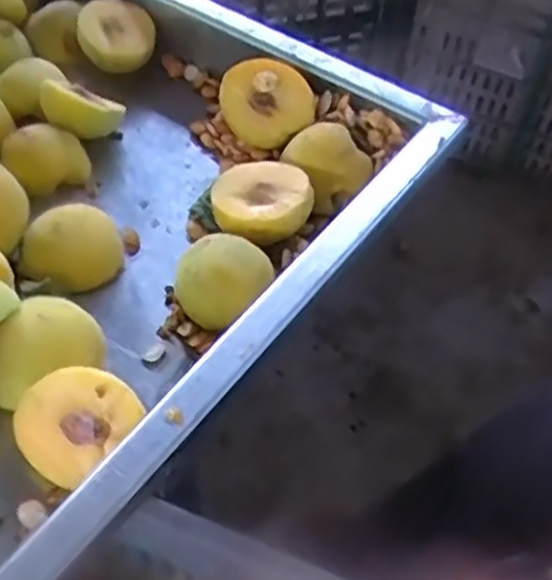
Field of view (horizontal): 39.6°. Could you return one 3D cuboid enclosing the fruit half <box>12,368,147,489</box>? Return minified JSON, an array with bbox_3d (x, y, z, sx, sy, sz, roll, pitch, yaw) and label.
[{"bbox_3d":[-0.096,0.062,0.375,0.051,0.028,0.055,32,96,5],"label":"fruit half"}]

